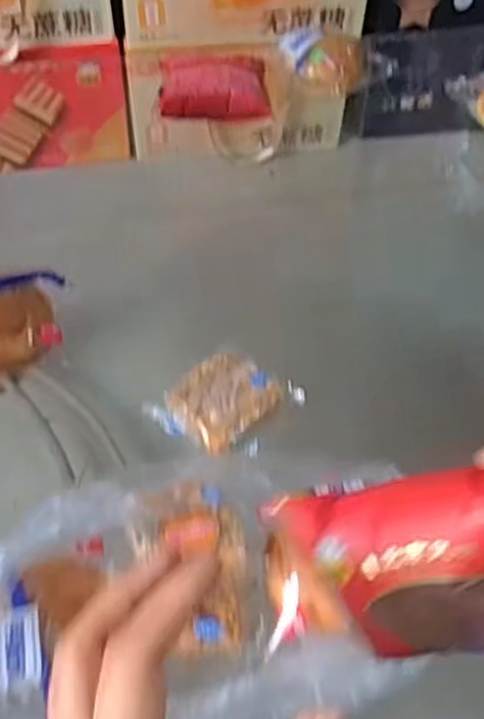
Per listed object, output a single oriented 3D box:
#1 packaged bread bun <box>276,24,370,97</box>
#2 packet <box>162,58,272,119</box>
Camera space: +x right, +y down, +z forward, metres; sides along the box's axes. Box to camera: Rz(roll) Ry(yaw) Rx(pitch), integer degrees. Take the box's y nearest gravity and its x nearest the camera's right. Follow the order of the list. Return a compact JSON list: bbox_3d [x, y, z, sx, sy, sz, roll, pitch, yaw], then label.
[{"bbox_3d":[0.086,-0.308,0.800,0.090,0.045,0.061,0,53,-1],"label":"packaged bread bun"},{"bbox_3d":[-0.028,-0.284,0.790,0.117,0.040,0.075,-8,54,-7],"label":"packet"}]

